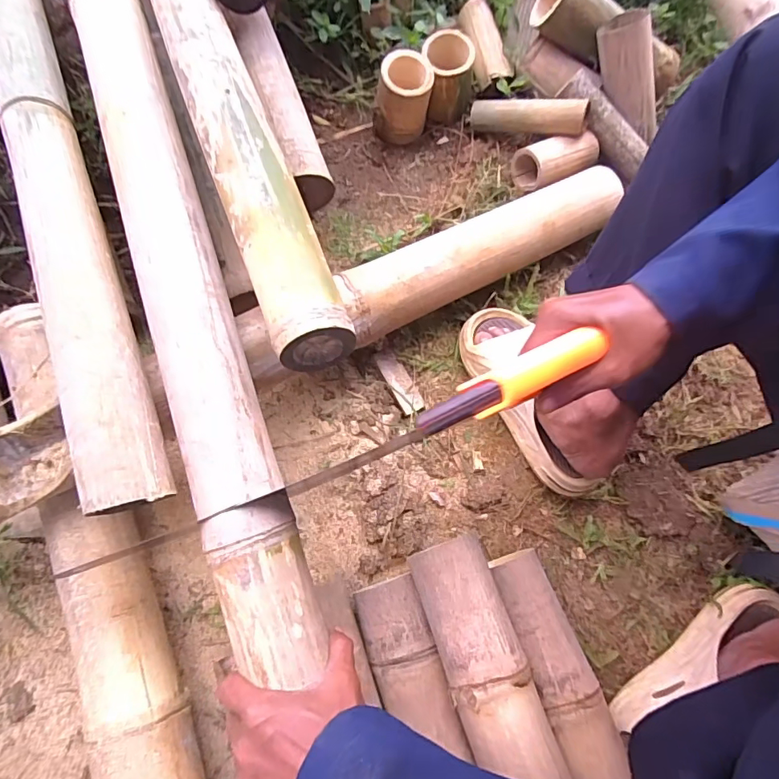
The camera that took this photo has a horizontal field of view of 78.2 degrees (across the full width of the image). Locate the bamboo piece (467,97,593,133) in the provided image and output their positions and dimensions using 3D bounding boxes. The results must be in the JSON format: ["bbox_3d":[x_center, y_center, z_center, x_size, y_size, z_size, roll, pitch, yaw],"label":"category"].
[{"bbox_3d":[0.212,-0.426,0.743,0.179,0.043,0.033,14,72,21],"label":"bamboo piece"}]

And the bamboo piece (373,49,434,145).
[{"bbox_3d":[0.022,-0.452,0.751,0.082,0.118,0.072,8,72,3],"label":"bamboo piece"}]

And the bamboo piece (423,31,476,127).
[{"bbox_3d":[0.091,-0.496,0.776,0.079,0.104,0.095,8,72,3],"label":"bamboo piece"}]

